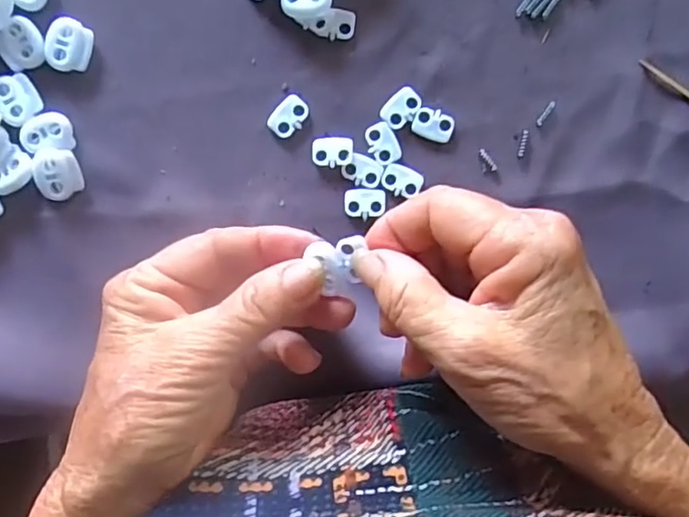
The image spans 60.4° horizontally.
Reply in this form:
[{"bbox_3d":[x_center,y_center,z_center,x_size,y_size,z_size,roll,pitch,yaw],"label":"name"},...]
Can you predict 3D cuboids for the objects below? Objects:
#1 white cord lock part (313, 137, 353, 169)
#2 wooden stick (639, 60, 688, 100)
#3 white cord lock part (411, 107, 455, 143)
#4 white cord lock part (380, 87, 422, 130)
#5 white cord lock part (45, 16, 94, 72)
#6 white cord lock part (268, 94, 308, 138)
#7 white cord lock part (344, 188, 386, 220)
[{"bbox_3d":[-0.005,-0.048,0.268,0.018,0.004,0.013,1,95,-1],"label":"white cord lock part"},{"bbox_3d":[0.160,-0.072,0.269,0.061,0.004,0.004,34,95,-6],"label":"wooden stick"},{"bbox_3d":[0.040,-0.060,0.268,0.019,0.004,0.014,16,95,-3],"label":"white cord lock part"},{"bbox_3d":[0.026,-0.068,0.266,0.013,0.004,0.019,43,93,-4],"label":"white cord lock part"},{"bbox_3d":[-0.120,-0.093,0.258,0.018,0.005,0.022,15,95,-3],"label":"white cord lock part"},{"bbox_3d":[-0.025,-0.064,0.266,0.014,0.004,0.020,35,93,-4],"label":"white cord lock part"},{"bbox_3d":[0.009,-0.025,0.270,0.018,0.004,0.013,3,95,-2],"label":"white cord lock part"}]

